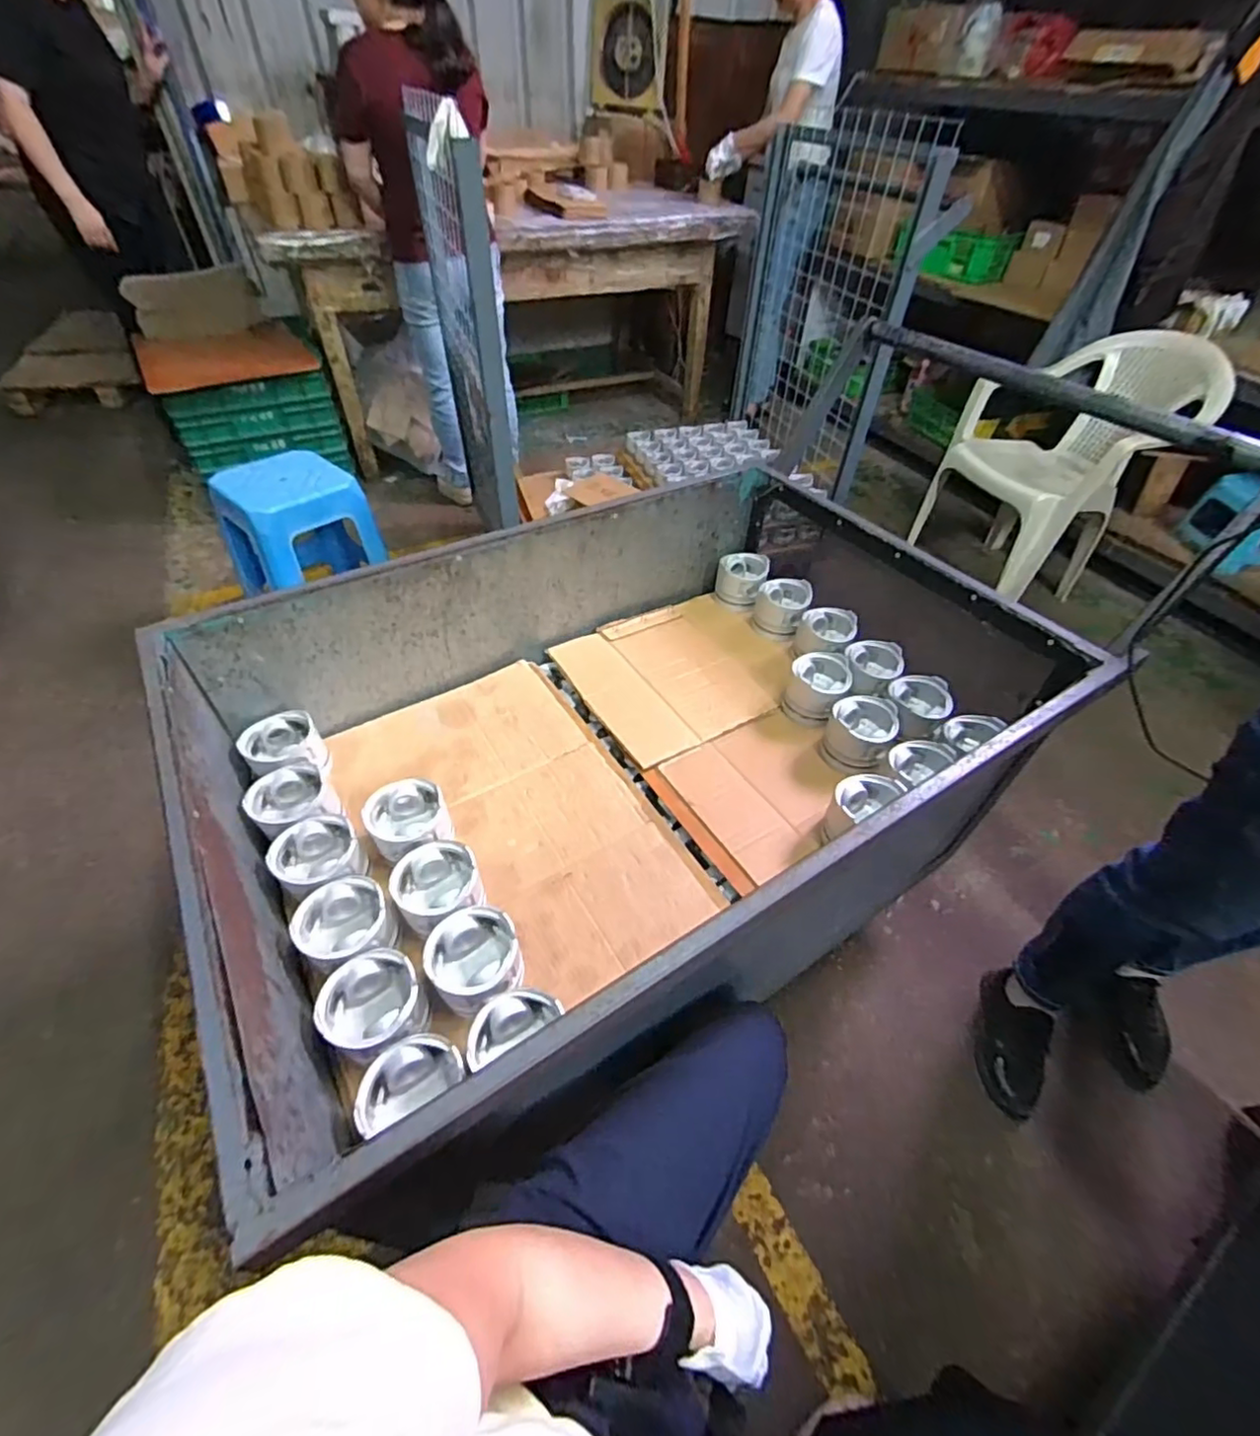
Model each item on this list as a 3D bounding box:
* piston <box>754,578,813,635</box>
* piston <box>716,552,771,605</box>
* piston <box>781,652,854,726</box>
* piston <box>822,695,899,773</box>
[{"bbox_3d":[0.311,-0.224,1.265,0.107,0.088,0.112,14,48,10],"label":"piston"},{"bbox_3d":[0.240,-0.296,1.334,0.106,0.083,0.110,16,48,12],"label":"piston"},{"bbox_3d":[0.333,-0.051,1.095,0.104,0.079,0.123,21,50,17],"label":"piston"},{"bbox_3d":[0.383,0.025,1.020,0.105,0.080,0.109,25,51,19],"label":"piston"}]

